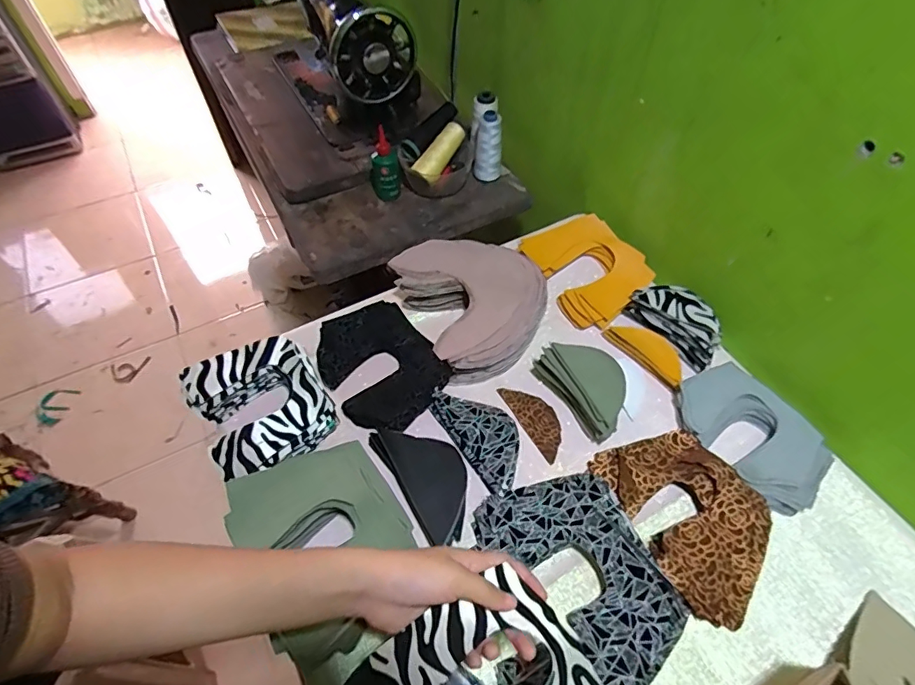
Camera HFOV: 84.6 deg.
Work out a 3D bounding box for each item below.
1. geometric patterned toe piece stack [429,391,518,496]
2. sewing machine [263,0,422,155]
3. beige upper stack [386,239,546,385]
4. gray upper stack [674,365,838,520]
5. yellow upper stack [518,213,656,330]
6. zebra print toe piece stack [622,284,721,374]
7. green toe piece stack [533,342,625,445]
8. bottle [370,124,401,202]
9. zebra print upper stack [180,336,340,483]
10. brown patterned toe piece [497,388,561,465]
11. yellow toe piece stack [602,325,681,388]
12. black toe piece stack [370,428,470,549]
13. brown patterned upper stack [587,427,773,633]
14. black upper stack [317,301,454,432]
[{"bbox_3d":[0.032,0.105,0.583,0.073,0.021,0.135,-28,60,-19],"label":"geometric patterned toe piece stack"},{"bbox_3d":[-0.218,-0.540,0.917,0.167,0.223,0.377,-24,59,-17],"label":"sewing machine"},{"bbox_3d":[0.033,-0.057,0.668,0.183,0.072,0.183,-23,58,-16],"label":"beige upper stack"},{"bbox_3d":[0.333,0.105,0.573,0.110,0.038,0.168,-27,59,-19],"label":"gray upper stack"},{"bbox_3d":[0.188,-0.107,0.717,0.137,0.039,0.168,-22,58,-16],"label":"yellow upper stack"},{"bbox_3d":[0.291,-0.031,0.655,0.069,0.055,0.129,-28,60,-19],"label":"zebra print toe piece stack"},{"bbox_3d":[0.155,0.050,0.599,0.059,0.059,0.124,-22,58,-16],"label":"green toe piece stack"},{"bbox_3d":[-0.117,-0.285,0.810,0.046,0.111,0.042,-9,56,-8],"label":"bottle"},{"bbox_3d":[-0.224,0.073,0.584,0.133,0.055,0.153,-30,61,-21],"label":"zebra print upper stack"},{"bbox_3d":[0.096,0.092,0.607,0.046,0.005,0.105,-26,59,-18],"label":"brown patterned toe piece"},{"bbox_3d":[0.243,0.007,0.644,0.043,0.019,0.111,-36,63,-23],"label":"yellow toe piece stack"},{"bbox_3d":[-0.031,0.142,0.544,0.070,0.016,0.144,-28,60,-19],"label":"black toe piece stack"},{"bbox_3d":[0.239,0.175,0.519,0.125,0.041,0.187,-27,59,-19],"label":"brown patterned upper stack"},{"bbox_3d":[-0.095,0.028,0.628,0.132,0.040,0.165,-31,61,-21],"label":"black upper stack"}]

